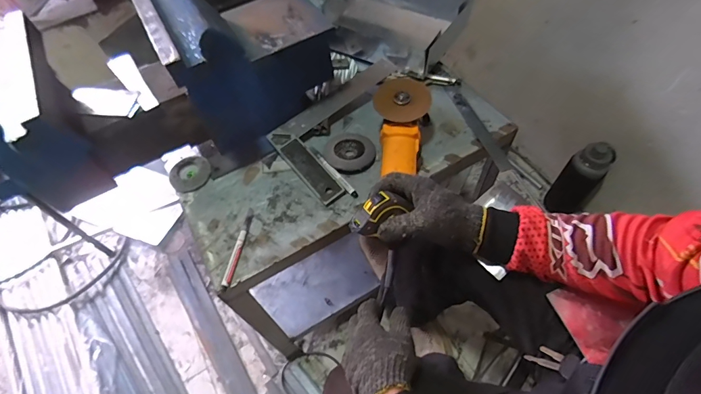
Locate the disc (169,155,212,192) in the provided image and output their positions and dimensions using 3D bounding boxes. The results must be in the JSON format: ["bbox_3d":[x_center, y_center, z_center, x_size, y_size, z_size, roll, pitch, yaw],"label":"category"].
[{"bbox_3d":[-0.301,-0.045,0.720,0.075,0.015,0.066,-40,64,-21],"label":"disc"}]

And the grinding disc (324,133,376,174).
[{"bbox_3d":[-0.001,-0.085,0.711,0.093,0.016,0.095,-1,57,2],"label":"grinding disc"}]

